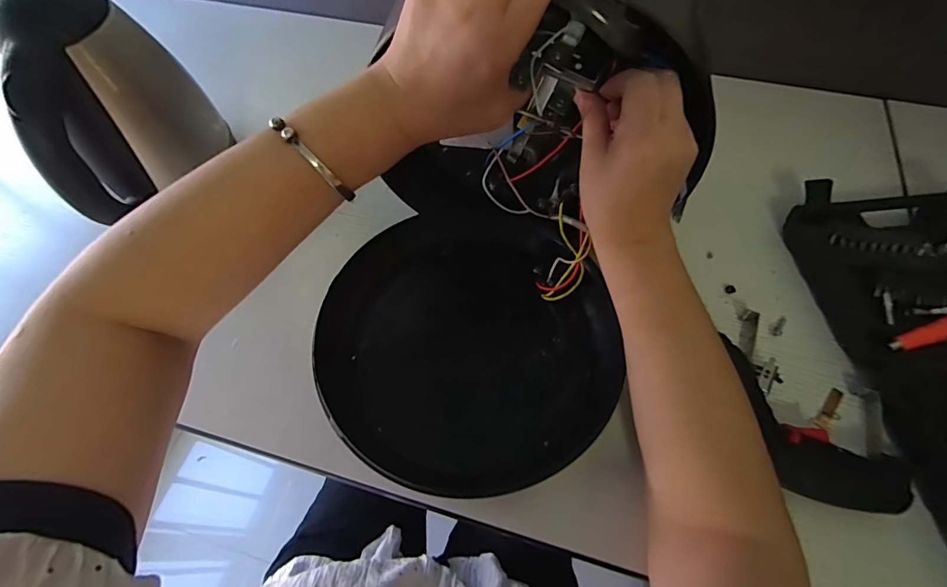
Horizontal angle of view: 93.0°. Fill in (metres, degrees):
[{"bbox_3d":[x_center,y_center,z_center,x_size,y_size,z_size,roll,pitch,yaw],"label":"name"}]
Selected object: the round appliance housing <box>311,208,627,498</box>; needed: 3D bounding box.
[{"bbox_3d":[-0.002,0.037,0.395,0.248,0.062,0.241,0,60,1],"label":"round appliance housing"}]

